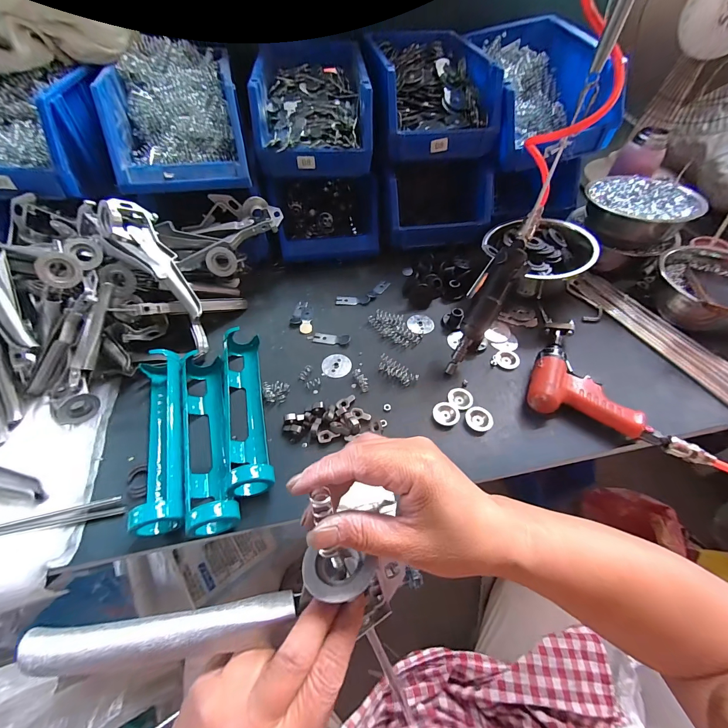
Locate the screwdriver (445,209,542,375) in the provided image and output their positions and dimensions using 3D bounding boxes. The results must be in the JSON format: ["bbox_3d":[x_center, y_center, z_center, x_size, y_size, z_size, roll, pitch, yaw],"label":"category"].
[{"bbox_3d":[0.185,-0.103,0.484,0.056,0.041,0.257,29,101,22],"label":"screwdriver"}]

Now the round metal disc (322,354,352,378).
[{"bbox_3d":[-0.043,0.002,0.521,0.046,0.004,0.044,0,52,0],"label":"round metal disc"}]

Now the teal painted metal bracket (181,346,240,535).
[{"bbox_3d":[-0.205,0.089,0.432,0.056,0.049,0.255,-15,53,-11],"label":"teal painted metal bracket"}]

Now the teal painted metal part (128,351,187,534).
[{"bbox_3d":[-0.262,0.086,0.427,0.058,0.043,0.249,-17,54,-12],"label":"teal painted metal part"}]

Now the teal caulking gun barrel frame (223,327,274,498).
[{"bbox_3d":[-0.164,0.057,0.449,0.051,0.044,0.251,-12,53,-9],"label":"teal caulking gun barrel frame"}]

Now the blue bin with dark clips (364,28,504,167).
[{"bbox_3d":[0.115,-0.549,0.658,0.200,0.121,0.359,-6,52,-4],"label":"blue bin with dark clips"}]

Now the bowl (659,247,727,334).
[{"bbox_3d":[0.584,-0.117,0.554,0.187,0.086,0.170,0,52,0],"label":"bowl"}]

